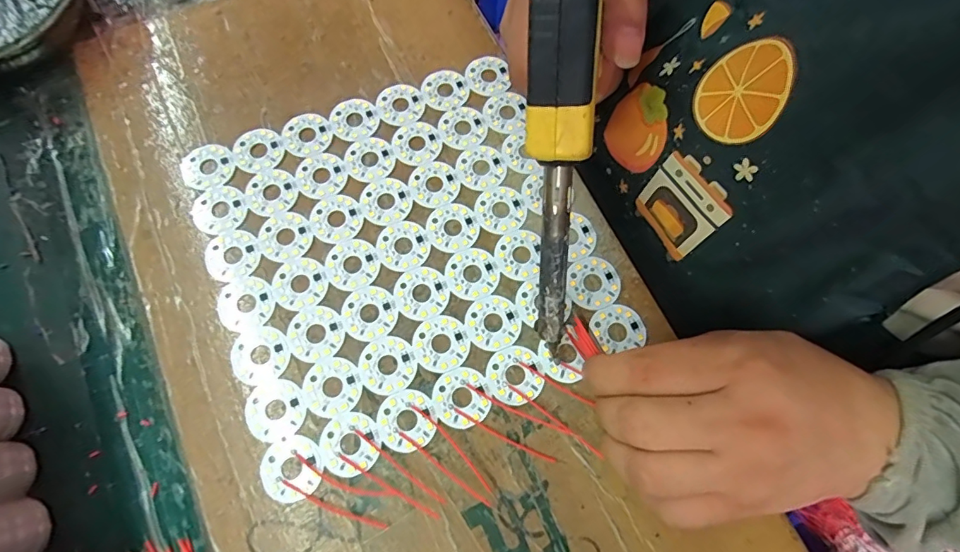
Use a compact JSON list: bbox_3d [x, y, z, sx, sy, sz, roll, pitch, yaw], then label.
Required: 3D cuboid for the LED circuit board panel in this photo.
[{"bbox_3d":[-0.044,-0.017,0.280,0.205,0.004,0.211,-21,74,-7],"label":"LED circuit board panel"}]

